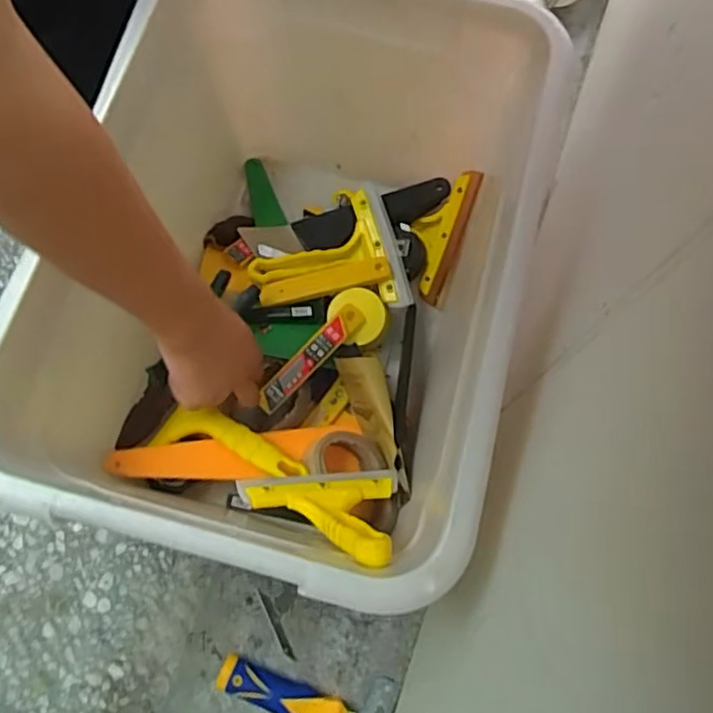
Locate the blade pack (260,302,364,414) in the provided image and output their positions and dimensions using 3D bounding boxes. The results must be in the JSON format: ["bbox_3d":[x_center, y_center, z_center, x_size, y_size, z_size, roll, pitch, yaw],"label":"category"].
[{"bbox_3d":[-0.044,0.001,0.633,0.025,0.012,0.133,42,79,10],"label":"blade pack"}]

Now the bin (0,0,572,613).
[{"bbox_3d":[-0.047,-0.052,0.572,0.340,0.275,0.482,12,74,2],"label":"bin"}]

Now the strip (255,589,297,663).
[{"bbox_3d":[-0.077,0.254,0.615,0.010,0.004,0.070,-27,76,-9],"label":"strip"}]

